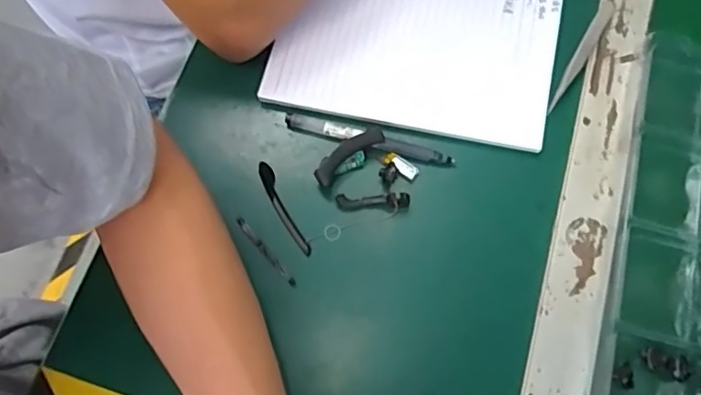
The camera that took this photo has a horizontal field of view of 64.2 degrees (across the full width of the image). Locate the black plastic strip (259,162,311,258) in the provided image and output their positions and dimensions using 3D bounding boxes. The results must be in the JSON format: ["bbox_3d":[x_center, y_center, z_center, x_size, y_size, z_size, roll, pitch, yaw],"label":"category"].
[{"bbox_3d":[-0.048,0.008,0.394,0.010,0.006,0.074,-25,71,-8],"label":"black plastic strip"}]

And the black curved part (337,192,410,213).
[{"bbox_3d":[0.016,0.003,0.391,0.051,0.012,0.010,1,70,2],"label":"black curved part"}]

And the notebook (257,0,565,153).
[{"bbox_3d":[0.052,-0.124,0.427,0.205,0.014,0.153,11,75,5],"label":"notebook"}]

